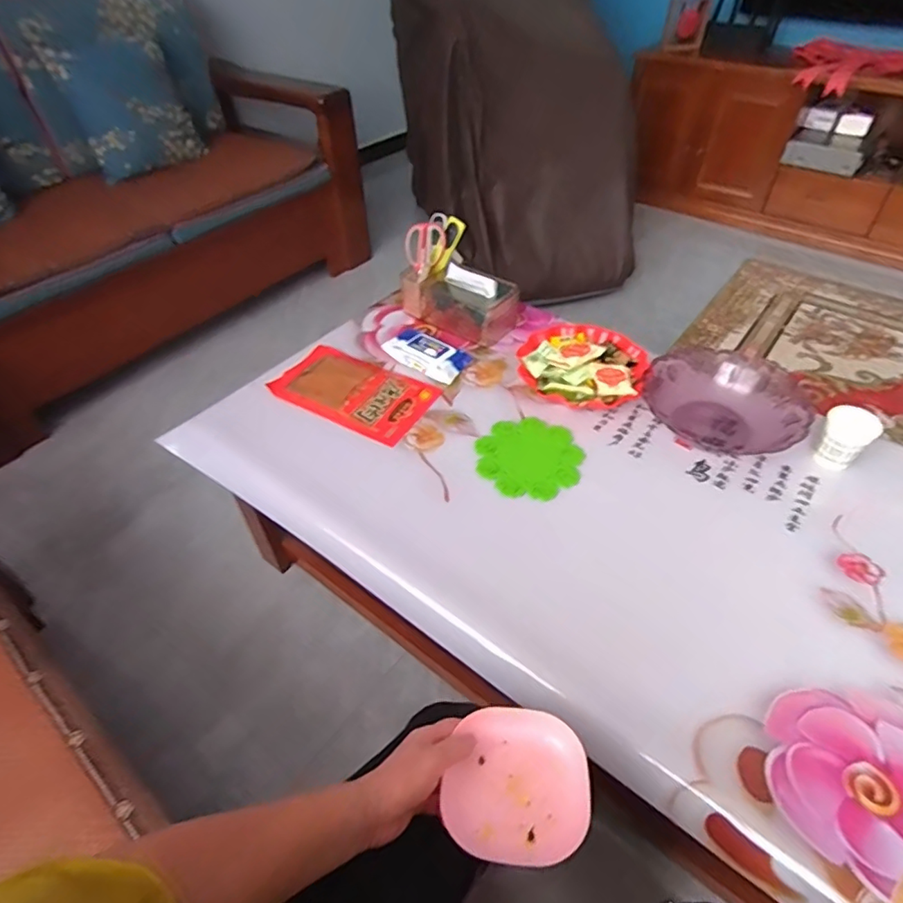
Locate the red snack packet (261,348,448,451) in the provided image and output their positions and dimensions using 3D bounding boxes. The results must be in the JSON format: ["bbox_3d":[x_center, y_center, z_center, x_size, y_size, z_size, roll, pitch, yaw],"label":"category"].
[{"bbox_3d":[-0.175,-0.110,0.999,0.275,0.023,0.160,21,53,21],"label":"red snack packet"}]

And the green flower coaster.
[{"bbox_3d":[0.127,0.007,0.895,0.168,0.010,0.165,2,46,-3],"label":"green flower coaster"}]

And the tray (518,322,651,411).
[{"bbox_3d":[0.241,-0.168,1.009,0.225,0.051,0.219,-11,48,-6],"label":"tray"}]

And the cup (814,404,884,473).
[{"bbox_3d":[0.600,-0.020,0.841,0.063,0.078,0.070,-36,55,-25],"label":"cup"}]

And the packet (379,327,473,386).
[{"bbox_3d":[-0.047,-0.187,1.056,0.160,0.027,0.088,29,56,26],"label":"packet"}]

